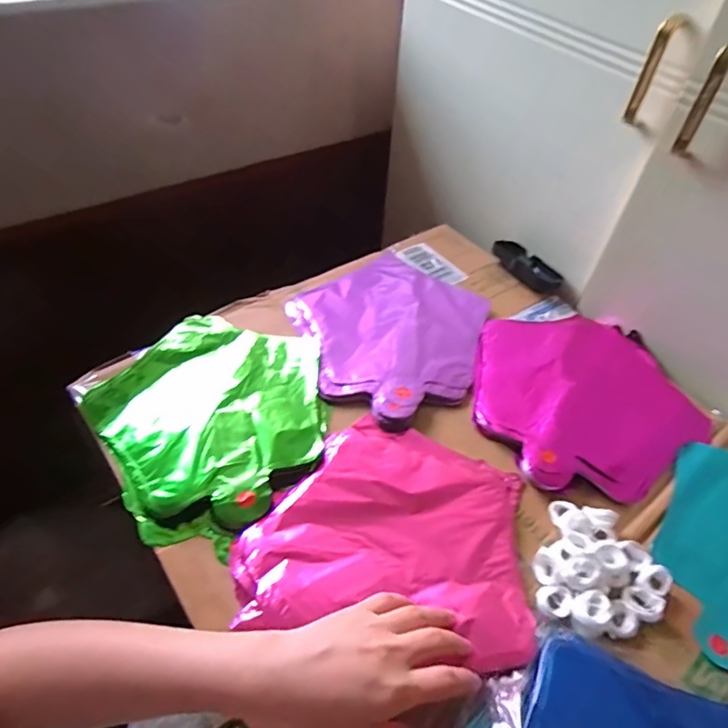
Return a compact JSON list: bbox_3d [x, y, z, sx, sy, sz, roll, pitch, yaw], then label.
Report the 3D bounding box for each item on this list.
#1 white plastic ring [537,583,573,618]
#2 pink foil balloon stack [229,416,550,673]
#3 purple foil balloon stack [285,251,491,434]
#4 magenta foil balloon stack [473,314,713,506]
[{"bbox_3d":[0.158,0.194,0.426,0.025,0.008,0.024,3,47,-3],"label":"white plastic ring"},{"bbox_3d":[0.036,0.157,0.453,0.231,0.020,0.232,26,50,18],"label":"pink foil balloon stack"},{"bbox_3d":[0.038,-0.046,0.628,0.241,0.016,0.233,-27,56,-27],"label":"purple foil balloon stack"},{"bbox_3d":[0.241,0.026,0.583,0.254,0.021,0.238,-23,54,-24],"label":"magenta foil balloon stack"}]

